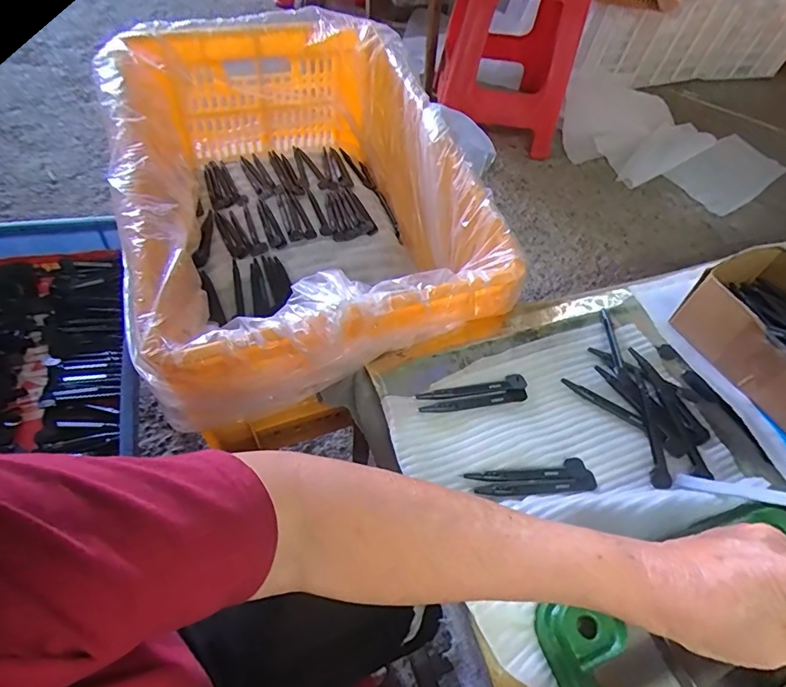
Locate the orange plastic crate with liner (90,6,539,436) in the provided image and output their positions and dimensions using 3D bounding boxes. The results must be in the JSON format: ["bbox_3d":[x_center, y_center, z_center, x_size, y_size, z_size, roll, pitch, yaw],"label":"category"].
[{"bbox_3d":[-0.113,-0.158,0.606,0.363,0.216,0.500,-12,59,-14],"label":"orange plastic crate with liner"}]

